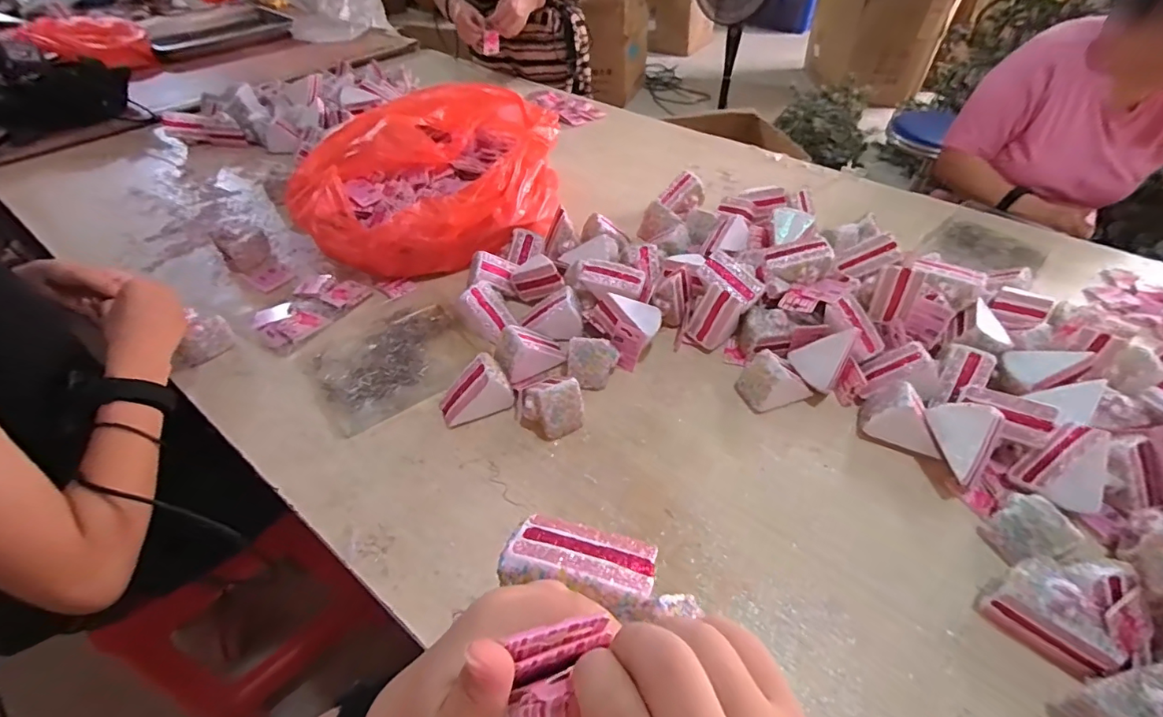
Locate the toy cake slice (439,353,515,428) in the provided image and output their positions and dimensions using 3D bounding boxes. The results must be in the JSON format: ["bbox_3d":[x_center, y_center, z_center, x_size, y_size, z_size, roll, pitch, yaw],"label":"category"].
[{"bbox_3d":[-0.130,0.040,0.618,0.088,0.064,0.049,-21,50,-19],"label":"toy cake slice"}]

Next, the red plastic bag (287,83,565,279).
[{"bbox_3d":[-0.249,-0.327,0.886,0.468,0.151,0.370,-17,49,-16],"label":"red plastic bag"}]

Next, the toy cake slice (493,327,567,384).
[{"bbox_3d":[-0.071,-0.015,0.665,0.085,0.054,0.056,-26,52,-23],"label":"toy cake slice"}]

